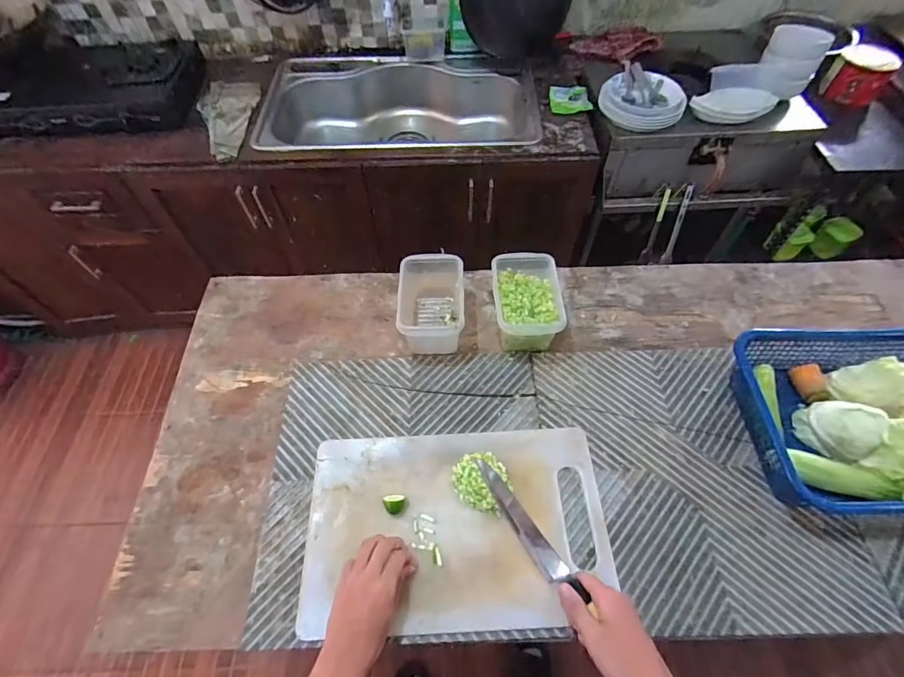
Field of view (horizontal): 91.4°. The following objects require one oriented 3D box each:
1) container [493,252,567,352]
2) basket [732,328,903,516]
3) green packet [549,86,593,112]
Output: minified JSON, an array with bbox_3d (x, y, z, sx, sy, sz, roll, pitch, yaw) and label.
[{"bbox_3d":[0.122,-0.055,0.740,0.104,0.095,0.145,-3,57,1],"label":"container"},{"bbox_3d":[0.575,0.117,0.614,0.319,0.097,0.225,1,57,3],"label":"basket"},{"bbox_3d":[0.351,-0.715,1.314,0.119,0.015,0.116,-3,57,-1],"label":"green packet"}]

